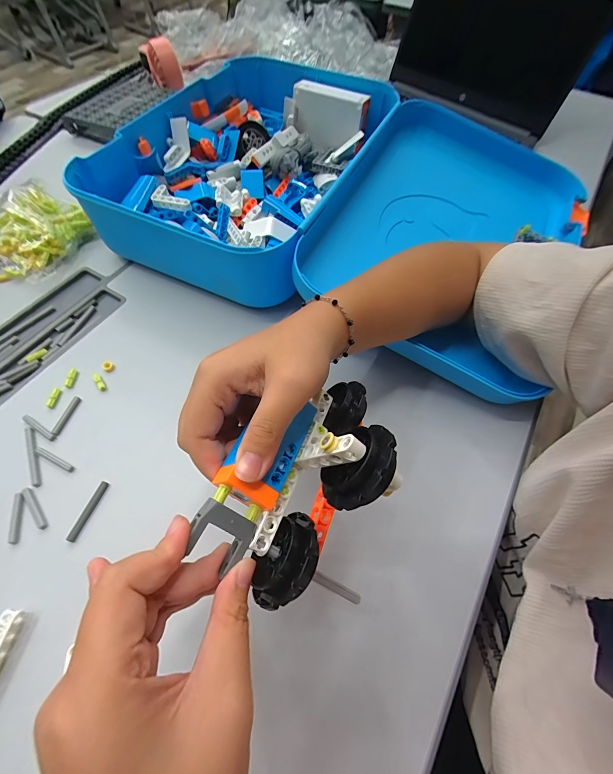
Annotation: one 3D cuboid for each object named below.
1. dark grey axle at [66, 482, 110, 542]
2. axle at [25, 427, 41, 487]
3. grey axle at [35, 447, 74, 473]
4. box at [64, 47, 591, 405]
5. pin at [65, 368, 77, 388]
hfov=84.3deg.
[{"bbox_3d":[-0.182,0.102,0.282,0.006,0.004,0.049,14,61,8],"label":"dark grey axle"},{"bbox_3d":[-0.244,0.061,0.302,0.007,0.004,0.059,-23,63,-13],"label":"axle"},{"bbox_3d":[-0.225,0.064,0.300,0.040,0.004,0.006,23,63,13],"label":"grey axle"},{"bbox_3d":[0.052,-0.250,0.430,0.551,0.090,0.414,21,62,11],"label":"box"},{"bbox_3d":[-0.239,-0.010,0.344,0.006,0.005,0.021,3,60,1],"label":"pin"}]

